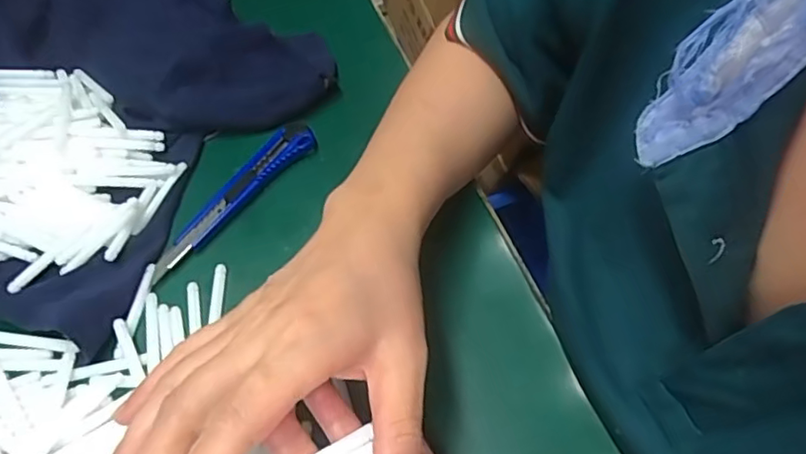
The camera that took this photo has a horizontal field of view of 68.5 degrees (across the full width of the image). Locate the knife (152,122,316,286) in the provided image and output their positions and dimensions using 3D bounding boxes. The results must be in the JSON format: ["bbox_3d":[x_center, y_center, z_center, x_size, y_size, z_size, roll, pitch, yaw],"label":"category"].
[{"bbox_3d":[-0.102,-0.022,0.370,0.028,0.015,0.138,29,60,20],"label":"knife"}]

